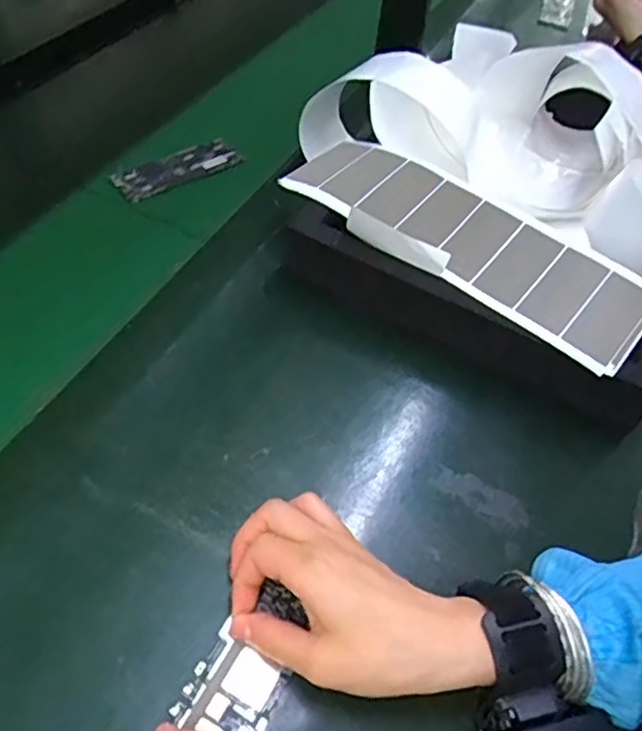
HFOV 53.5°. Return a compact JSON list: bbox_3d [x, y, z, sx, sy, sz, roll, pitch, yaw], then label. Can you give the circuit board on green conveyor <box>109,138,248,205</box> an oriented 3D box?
[{"bbox_3d":[-0.139,-0.190,0.612,0.120,0.012,0.050,-28,59,-26],"label":"circuit board on green conveyor"}]

